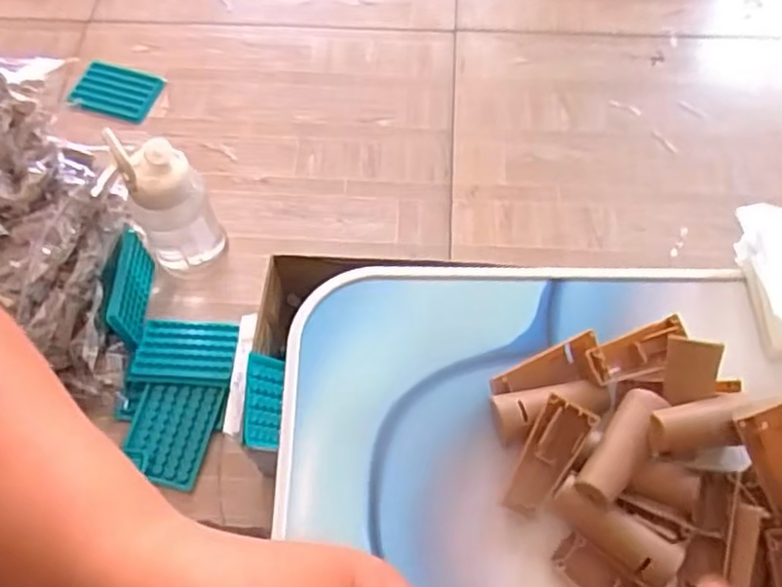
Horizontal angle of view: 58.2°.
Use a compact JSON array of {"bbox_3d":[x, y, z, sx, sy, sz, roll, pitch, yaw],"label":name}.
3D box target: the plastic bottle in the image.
[{"bbox_3d":[-0.269,-0.101,0.846,0.097,0.225,0.069,-18,64,-8],"label":"plastic bottle"}]

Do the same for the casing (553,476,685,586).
[{"bbox_3d":[0.085,0.091,0.266,0.049,0.011,0.018,30,67,15],"label":"casing"}]

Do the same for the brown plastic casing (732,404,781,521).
[{"bbox_3d":[0.149,0.064,0.275,0.021,0.016,0.045,-14,89,32],"label":"brown plastic casing"}]

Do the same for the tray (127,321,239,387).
[{"bbox_3d":[-0.257,0.075,0.880,0.123,0.014,0.086,2,63,2],"label":"tray"}]

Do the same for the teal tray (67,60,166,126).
[{"bbox_3d":[-0.419,-0.309,1.074,0.134,0.010,0.085,17,84,5],"label":"teal tray"}]

